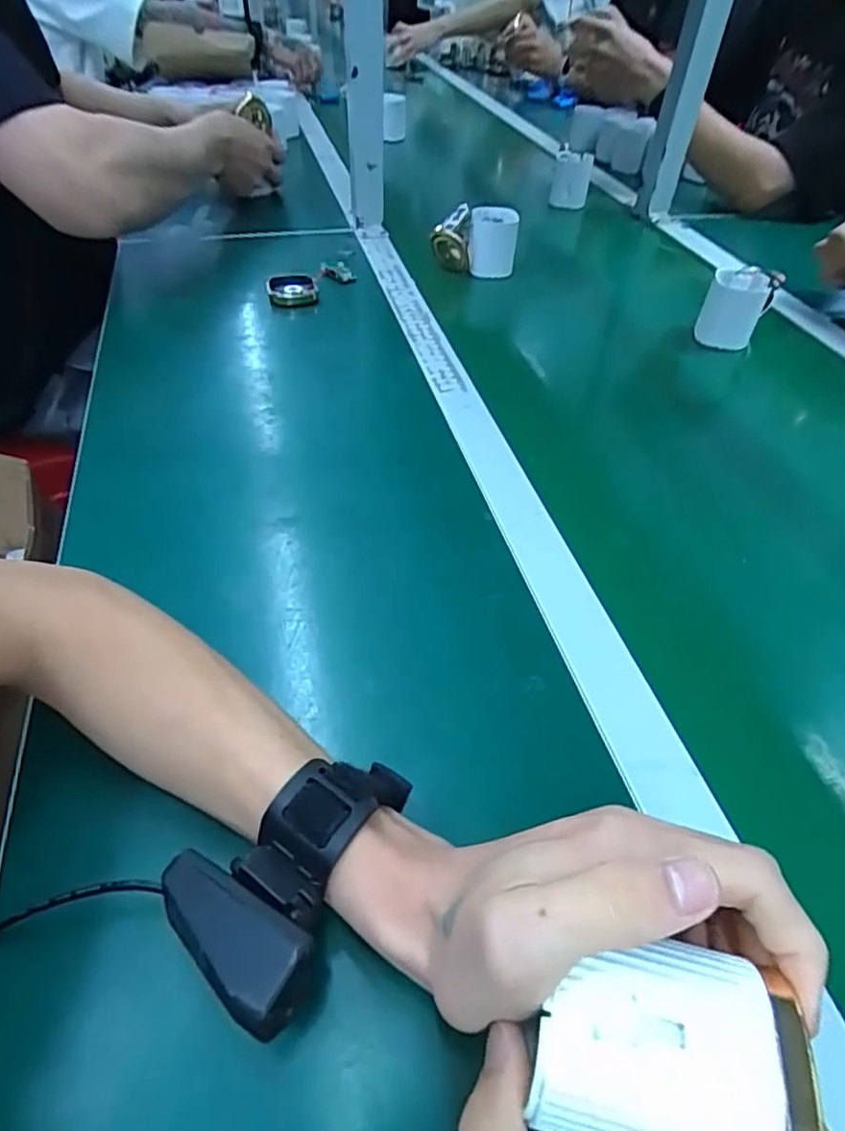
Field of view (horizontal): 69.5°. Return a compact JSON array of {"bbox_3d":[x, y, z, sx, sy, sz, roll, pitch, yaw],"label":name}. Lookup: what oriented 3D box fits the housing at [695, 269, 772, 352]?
[{"bbox_3d":[0.330,-0.275,0.652,0.060,0.066,0.050,21,49,17],"label":"housing"}]

